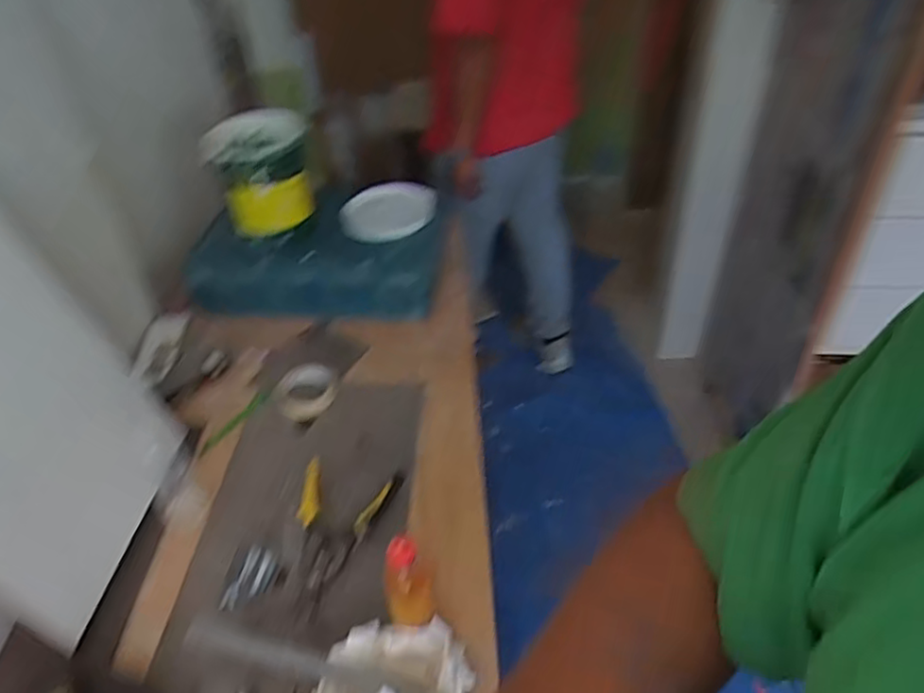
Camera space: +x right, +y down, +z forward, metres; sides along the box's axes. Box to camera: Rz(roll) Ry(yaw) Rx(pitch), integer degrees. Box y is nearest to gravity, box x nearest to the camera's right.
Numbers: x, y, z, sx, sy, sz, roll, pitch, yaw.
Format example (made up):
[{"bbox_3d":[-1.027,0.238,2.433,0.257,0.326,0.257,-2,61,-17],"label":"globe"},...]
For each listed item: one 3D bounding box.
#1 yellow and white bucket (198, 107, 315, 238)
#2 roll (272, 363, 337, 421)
[{"bbox_3d":[-0.389,-0.339,1.350,0.182,0.198,0.215,-10,41,-7],"label":"yellow and white bucket"},{"bbox_3d":[-0.272,0.075,1.196,0.107,0.028,0.114,-16,42,-14],"label":"roll"}]

